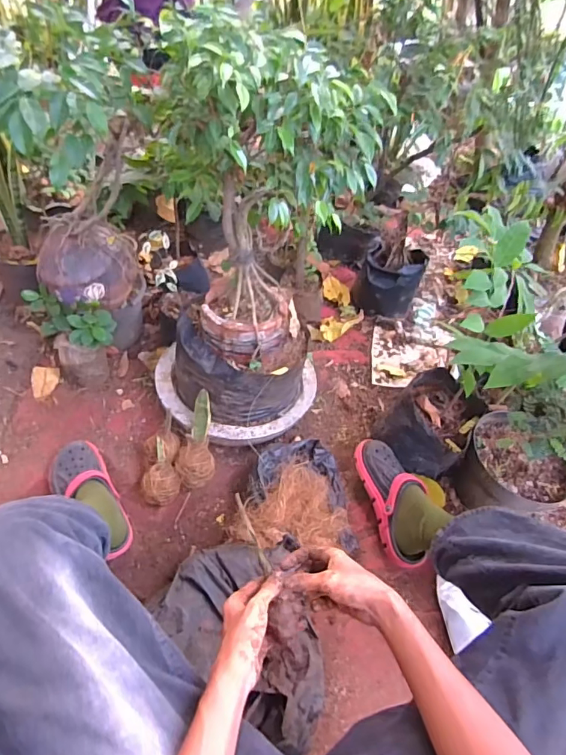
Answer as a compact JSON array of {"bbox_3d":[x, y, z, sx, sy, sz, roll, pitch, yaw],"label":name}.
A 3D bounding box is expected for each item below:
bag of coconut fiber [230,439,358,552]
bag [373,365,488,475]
[{"bbox_3d":[0.021,0.237,0.926,0.234,0.092,0.219,-2,45,-7],"label":"bag of coconut fiber"},{"bbox_3d":[0.325,0.111,1.053,0.184,0.164,0.203,-26,52,-27],"label":"bag"}]

